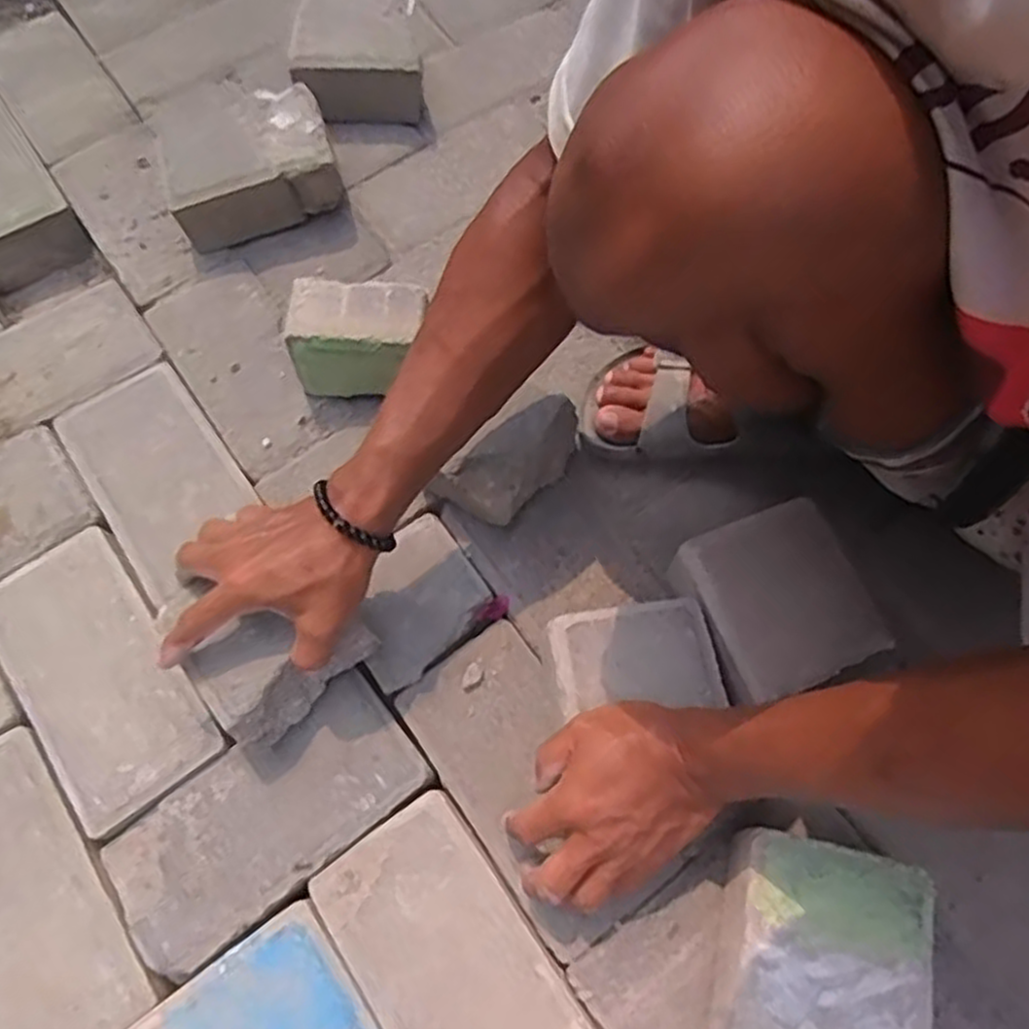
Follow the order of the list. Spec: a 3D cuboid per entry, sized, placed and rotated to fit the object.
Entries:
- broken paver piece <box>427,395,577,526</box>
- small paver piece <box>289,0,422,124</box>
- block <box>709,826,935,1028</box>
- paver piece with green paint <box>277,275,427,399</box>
[{"bbox_3d":[0.002,-0.034,0.582,0.119,0.066,0.050,-36,72,-15],"label":"broken paver piece"},{"bbox_3d":[-0.161,-0.455,0.767,0.120,0.076,0.152,-10,64,-7],"label":"small paver piece"},{"bbox_3d":[0.179,0.262,0.459,0.107,0.070,0.116,11,67,4],"label":"block"},{"bbox_3d":[-0.127,-0.141,0.619,0.101,0.067,0.071,4,67,1],"label":"paver piece with green paint"}]

